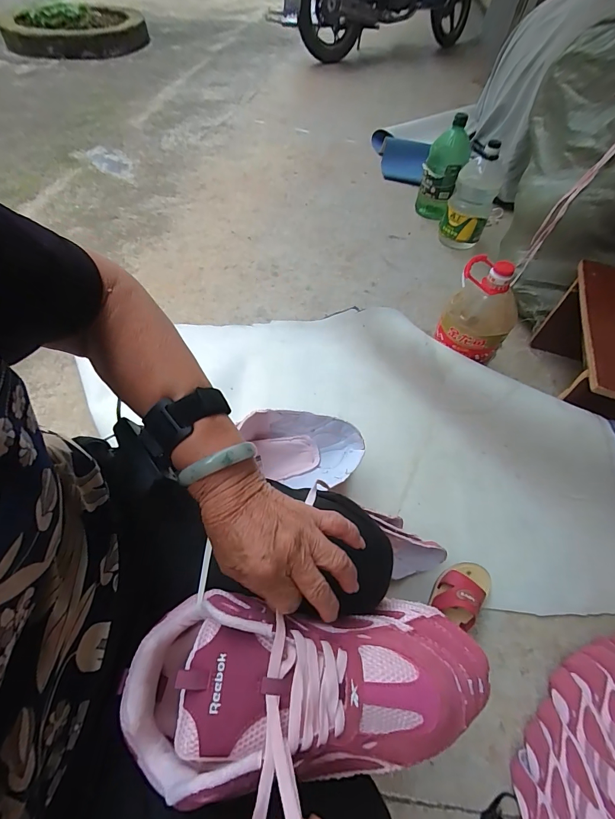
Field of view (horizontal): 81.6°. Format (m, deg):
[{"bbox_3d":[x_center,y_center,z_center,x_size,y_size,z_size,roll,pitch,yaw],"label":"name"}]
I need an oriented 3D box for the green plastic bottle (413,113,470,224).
[{"bbox_3d":[0.555,-0.964,1.472,0.127,0.329,0.134,1,56,-4],"label":"green plastic bottle"}]

